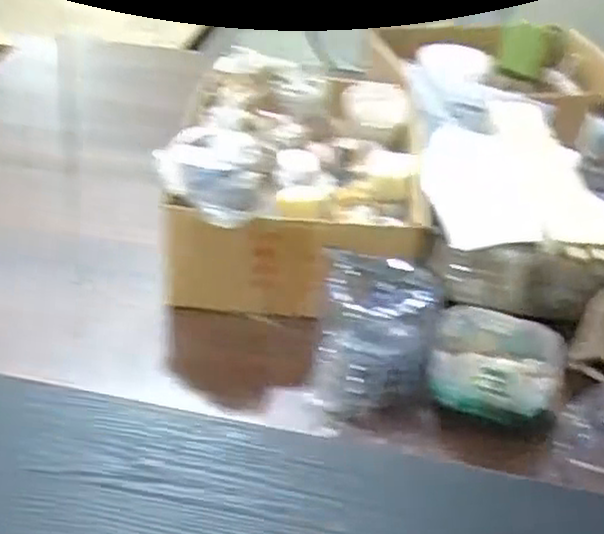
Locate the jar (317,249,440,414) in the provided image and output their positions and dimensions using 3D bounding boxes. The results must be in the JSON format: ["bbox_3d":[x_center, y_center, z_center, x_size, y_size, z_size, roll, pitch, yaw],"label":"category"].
[{"bbox_3d":[0.065,0.055,0.663,0.096,0.103,0.099,3,38,-2],"label":"jar"}]

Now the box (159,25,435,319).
[{"bbox_3d":[0.000,-0.095,0.791,0.247,0.142,0.300,7,38,2],"label":"box"}]

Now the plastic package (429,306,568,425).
[{"bbox_3d":[0.168,0.083,0.655,0.107,0.056,0.079,16,39,14],"label":"plastic package"}]

